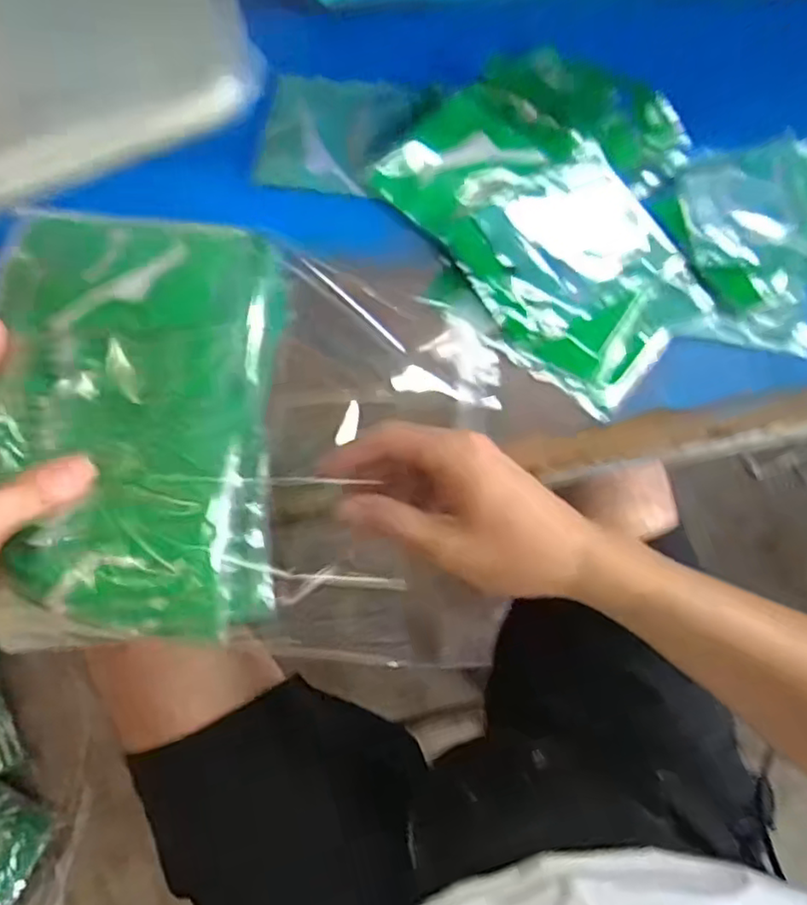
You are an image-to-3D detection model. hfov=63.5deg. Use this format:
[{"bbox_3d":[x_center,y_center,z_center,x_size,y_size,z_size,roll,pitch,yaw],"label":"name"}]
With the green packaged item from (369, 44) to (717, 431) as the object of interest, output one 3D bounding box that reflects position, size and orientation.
[{"bbox_3d":[0.118,-0.171,0.455,0.188,0.020,0.248,-32,75,-8],"label":"green packaged item"}]

